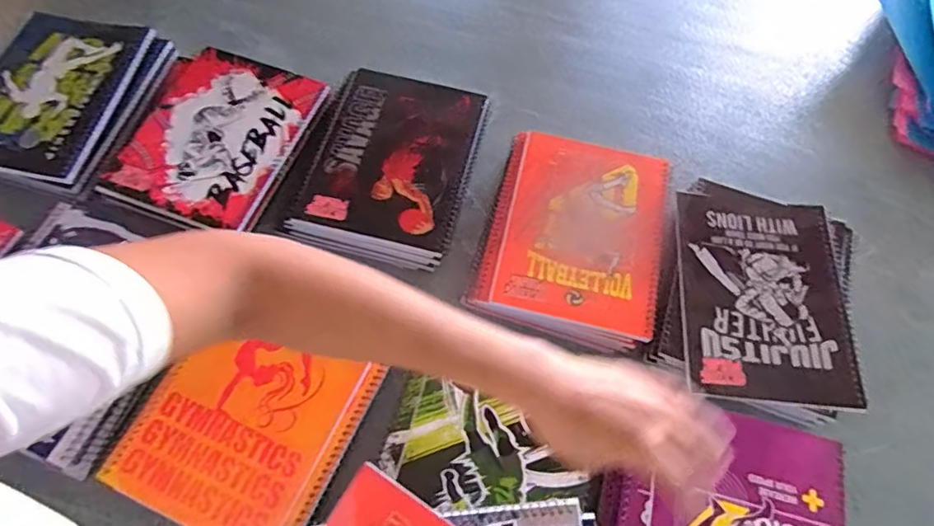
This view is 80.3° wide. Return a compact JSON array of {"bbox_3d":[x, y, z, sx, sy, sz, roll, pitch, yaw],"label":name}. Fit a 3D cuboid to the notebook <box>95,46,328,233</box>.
[{"bbox_3d":[-0.256,-0.130,0.564,0.166,0.012,0.197,18,65,7],"label":"notebook"}]

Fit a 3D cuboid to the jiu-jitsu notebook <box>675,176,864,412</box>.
[{"bbox_3d":[0.270,0.023,0.506,0.144,0.007,0.208,5,64,1],"label":"jiu-jitsu notebook"}]

